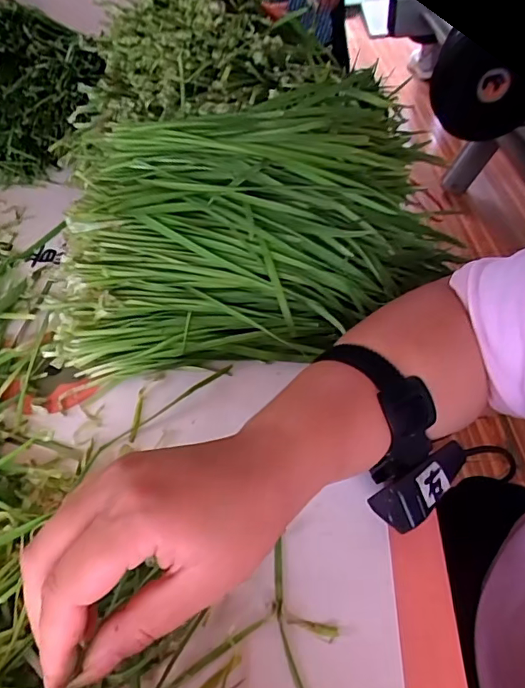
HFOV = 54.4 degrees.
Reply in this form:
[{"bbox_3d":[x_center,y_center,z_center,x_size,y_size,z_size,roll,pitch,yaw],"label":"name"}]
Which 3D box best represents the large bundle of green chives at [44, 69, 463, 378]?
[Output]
[{"bbox_3d":[-0.009,-0.104,0.451,0.331,0.148,0.197,-10,48,-2],"label":"large bundle of green chives"}]

